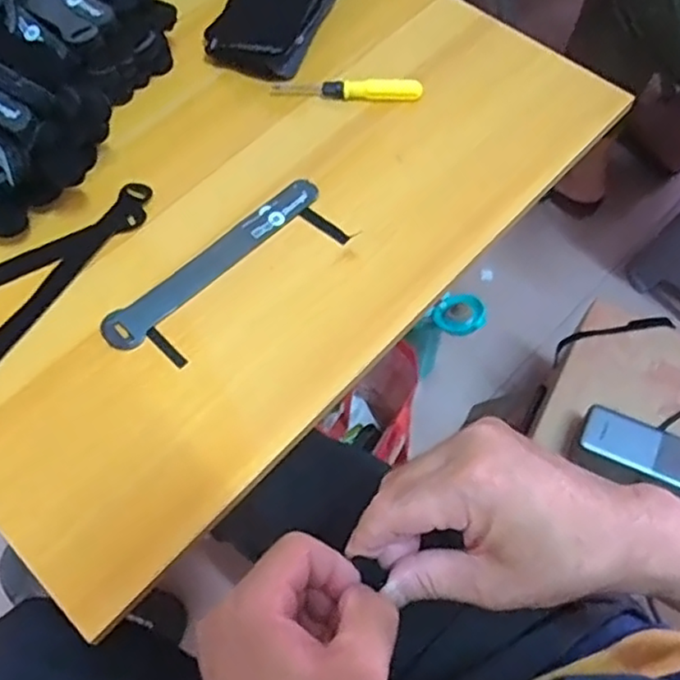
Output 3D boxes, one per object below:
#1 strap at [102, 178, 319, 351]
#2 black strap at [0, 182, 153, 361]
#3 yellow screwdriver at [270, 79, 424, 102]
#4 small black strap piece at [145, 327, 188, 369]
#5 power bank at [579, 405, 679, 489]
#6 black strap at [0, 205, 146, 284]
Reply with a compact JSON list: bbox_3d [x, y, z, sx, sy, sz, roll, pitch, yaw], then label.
[{"bbox_3d":[-0.095,-0.062,0.508,0.197,0.008,0.029,-40,69,-17],"label":"strap"},{"bbox_3d":[-0.211,-0.050,0.501,0.022,0.006,0.193,28,68,14],"label":"black strap"},{"bbox_3d":[0.006,-0.218,0.576,0.129,0.014,0.012,1,64,2],"label":"yellow screwdriver"},{"bbox_3d":[-0.126,0.005,0.477,0.039,0.004,0.008,41,71,19],"label":"small black strap piece"},{"bbox_3d":[0.309,0.109,0.660,0.128,0.021,0.049,27,67,14],"label":"power bank"},{"bbox_3d":[-0.244,-0.059,0.509,0.194,0.009,0.024,-27,58,-11],"label":"black strap"}]

